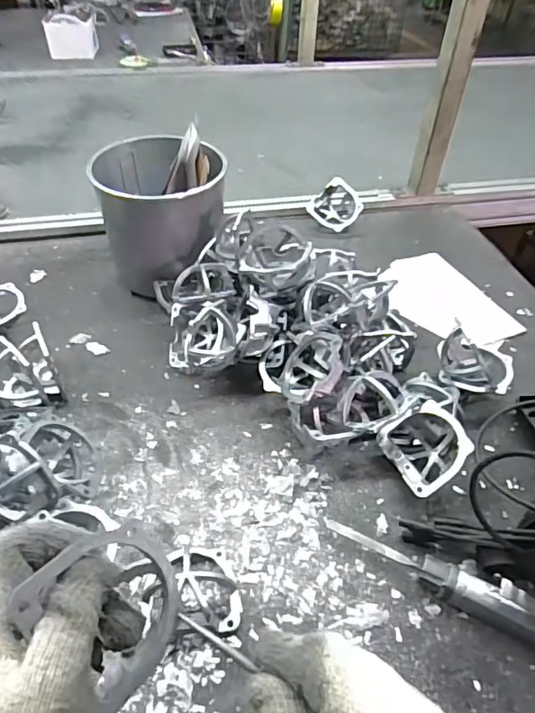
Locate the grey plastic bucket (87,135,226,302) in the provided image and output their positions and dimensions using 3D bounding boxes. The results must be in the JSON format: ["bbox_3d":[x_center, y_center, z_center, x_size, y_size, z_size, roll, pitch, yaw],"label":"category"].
[{"bbox_3d":[-0.146,-0.197,0.731,0.168,0.173,0.182,-5,45,-7],"label":"grey plastic bucket"}]

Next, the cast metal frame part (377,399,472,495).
[{"bbox_3d":[0.170,0.097,0.538,0.080,0.041,0.091,-38,49,10],"label":"cast metal frame part"}]

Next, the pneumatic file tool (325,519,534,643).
[{"bbox_3d":[0.206,0.218,0.438,0.325,0.039,0.025,22,48,19],"label":"pneumatic file tool"}]

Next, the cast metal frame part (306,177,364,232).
[{"bbox_3d":[0.122,-0.266,0.907,0.078,0.064,0.076,29,51,25],"label":"cast metal frame part"}]

